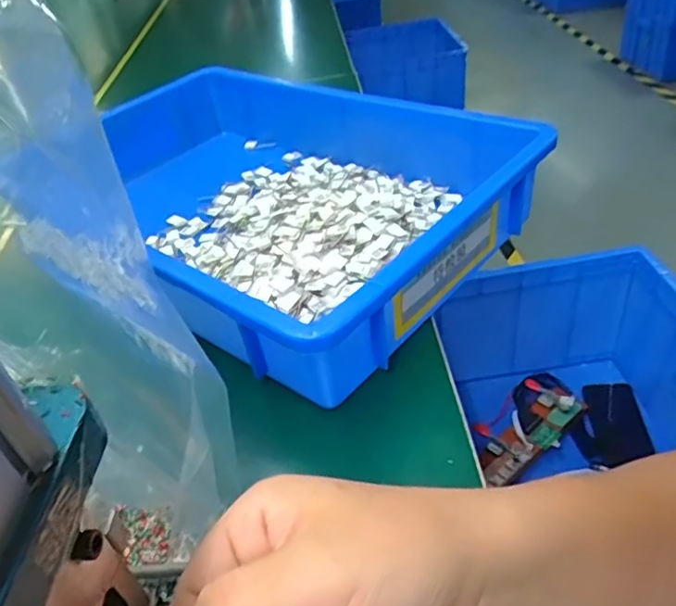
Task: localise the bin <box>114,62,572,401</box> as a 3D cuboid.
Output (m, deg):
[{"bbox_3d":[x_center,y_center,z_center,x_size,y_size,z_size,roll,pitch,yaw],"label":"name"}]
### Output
[{"bbox_3d":[-0.070,-0.099,0.524,0.415,0.093,0.288,26,50,35],"label":"bin"}]

